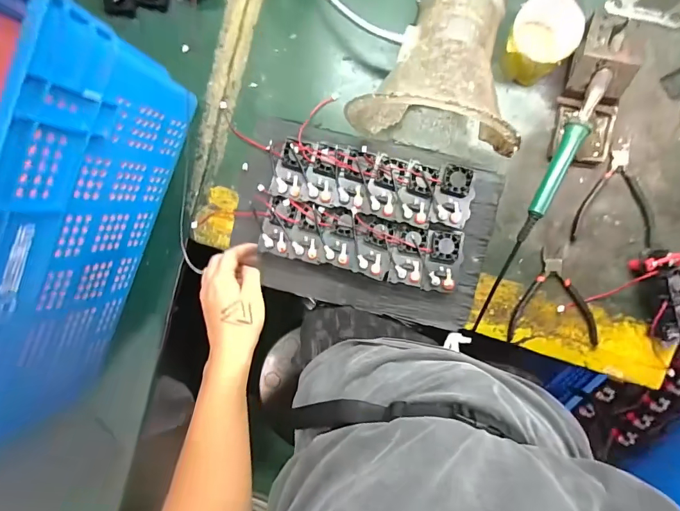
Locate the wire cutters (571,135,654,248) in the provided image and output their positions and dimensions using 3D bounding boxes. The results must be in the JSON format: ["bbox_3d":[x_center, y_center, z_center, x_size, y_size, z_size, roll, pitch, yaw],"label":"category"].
[{"bbox_3d":[0.392,-0.089,0.563,0.107,0.009,0.144,4,97,6],"label":"wire cutters"}]

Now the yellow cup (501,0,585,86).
[{"bbox_3d":[0.260,-0.282,0.527,0.081,0.071,0.087,1,97,6],"label":"yellow cup"}]

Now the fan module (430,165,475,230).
[{"bbox_3d":[0.167,-0.086,0.583,0.052,0.029,0.087,15,98,4],"label":"fan module"}]

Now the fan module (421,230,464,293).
[{"bbox_3d":[0.156,0.009,0.595,0.052,0.027,0.088,11,98,5],"label":"fan module"}]

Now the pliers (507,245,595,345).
[{"bbox_3d":[0.313,0.061,0.586,0.122,0.011,0.142,-1,96,6],"label":"pliers"}]

